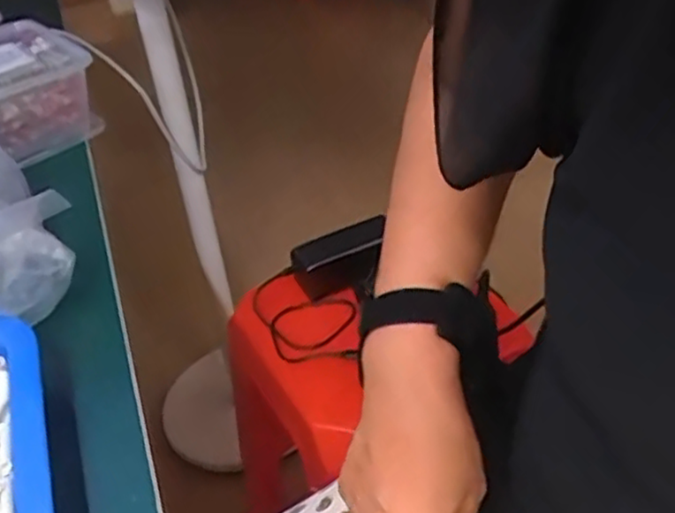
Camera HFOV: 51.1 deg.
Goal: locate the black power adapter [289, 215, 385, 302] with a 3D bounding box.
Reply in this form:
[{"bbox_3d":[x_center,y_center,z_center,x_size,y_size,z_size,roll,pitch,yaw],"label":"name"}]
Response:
[{"bbox_3d":[0.003,0.002,0.809,0.112,0.046,0.049,-22,40,-20],"label":"black power adapter"}]

